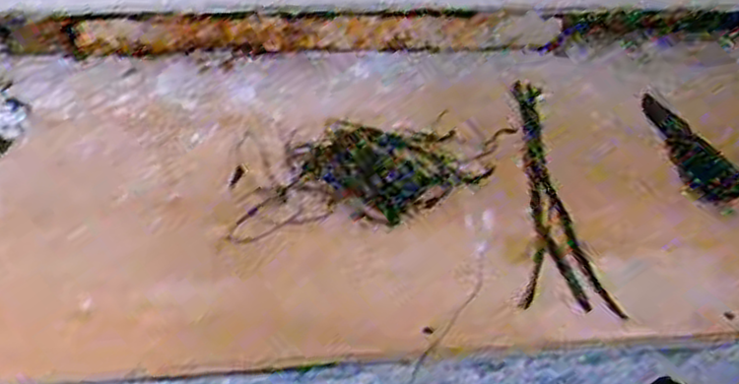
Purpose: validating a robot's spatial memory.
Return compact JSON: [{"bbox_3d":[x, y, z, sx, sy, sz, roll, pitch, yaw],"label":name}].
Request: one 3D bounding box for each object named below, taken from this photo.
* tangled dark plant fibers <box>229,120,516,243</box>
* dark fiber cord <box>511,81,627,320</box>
[{"bbox_3d":[0.008,-0.019,0.682,0.253,0.033,0.109,-6,37,-14],"label":"tangled dark plant fibers"},{"bbox_3d":[0.177,-0.017,0.706,0.075,0.032,0.329,8,36,4],"label":"dark fiber cord"}]

